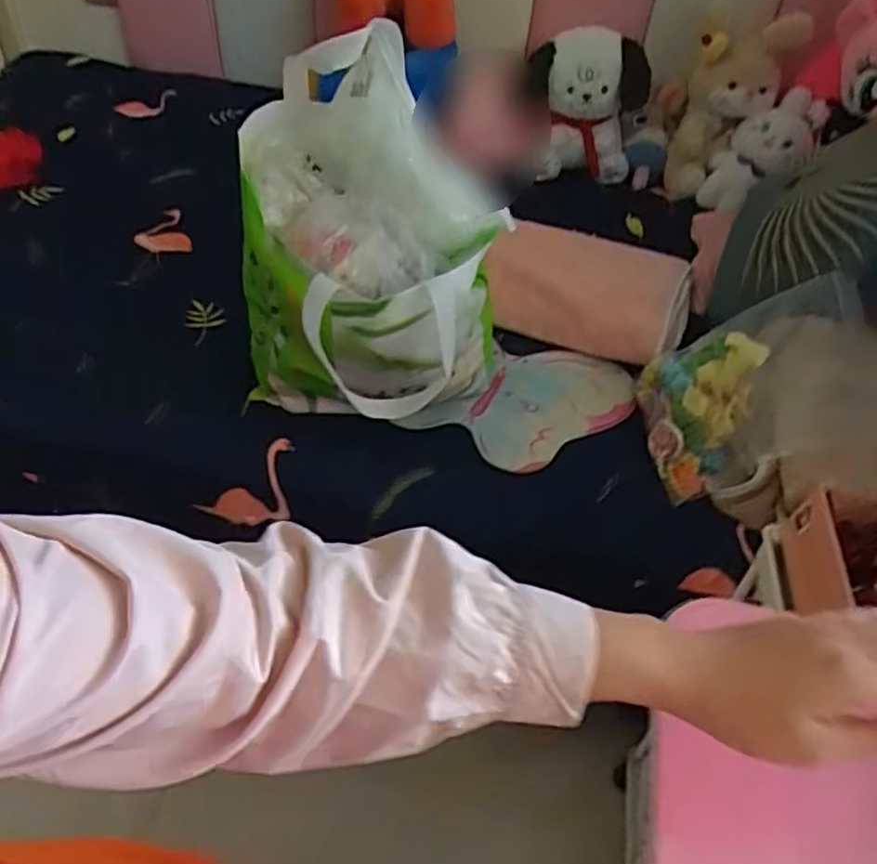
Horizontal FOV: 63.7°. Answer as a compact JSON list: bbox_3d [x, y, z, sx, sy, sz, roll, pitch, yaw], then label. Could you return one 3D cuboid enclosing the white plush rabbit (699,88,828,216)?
[{"bbox_3d":[0.585,-0.506,1.293,0.083,0.245,0.094,26,35,-35],"label":"white plush rabbit"}]

